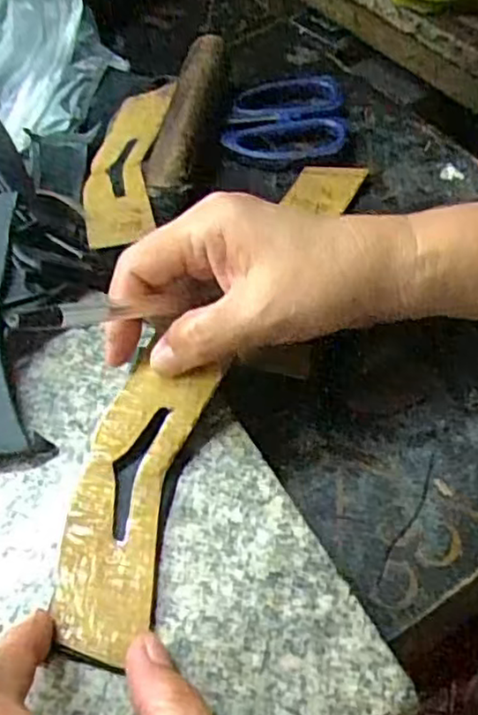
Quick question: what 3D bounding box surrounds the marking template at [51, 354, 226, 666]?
[{"bbox_3d":[-0.043,0.054,0.269,0.042,0.005,0.114,8,59,13],"label":"marking template"}]

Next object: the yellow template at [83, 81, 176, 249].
[{"bbox_3d":[-0.065,-0.109,0.399,0.047,0.008,0.139,-12,49,19],"label":"yellow template"}]

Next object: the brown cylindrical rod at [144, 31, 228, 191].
[{"bbox_3d":[-0.032,-0.149,0.422,0.034,0.023,0.135,8,53,8],"label":"brown cylindrical rod"}]

